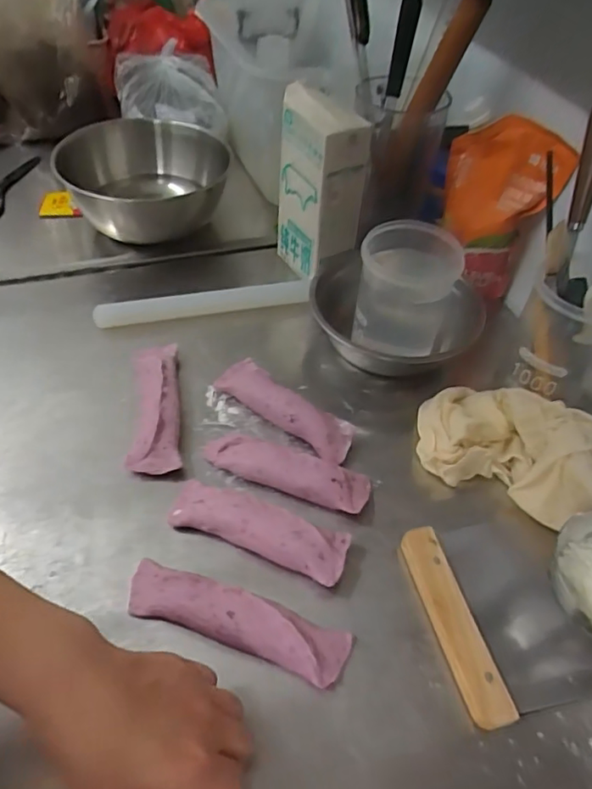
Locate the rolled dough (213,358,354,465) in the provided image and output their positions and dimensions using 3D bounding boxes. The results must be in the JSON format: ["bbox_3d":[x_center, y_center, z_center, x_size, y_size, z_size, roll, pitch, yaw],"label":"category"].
[{"bbox_3d":[-0.011,0.014,0.555,0.157,0.030,0.047,33,55,24],"label":"rolled dough"}]

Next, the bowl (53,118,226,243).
[{"bbox_3d":[-0.192,-0.277,0.752,0.205,0.100,0.215,2,48,-2],"label":"bowl"}]

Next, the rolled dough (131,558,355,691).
[{"bbox_3d":[-0.047,0.168,0.416,0.172,0.031,0.038,16,50,11],"label":"rolled dough"}]

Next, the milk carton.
[{"bbox_3d":[0.029,-0.237,0.647,0.068,0.193,0.106,-19,52,-18],"label":"milk carton"}]

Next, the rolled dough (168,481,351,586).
[{"bbox_3d":[-0.033,0.113,0.466,0.152,0.030,0.042,18,50,13],"label":"rolled dough"}]

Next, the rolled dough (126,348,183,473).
[{"bbox_3d":[-0.141,0.008,0.550,0.047,0.029,0.152,-6,49,-8],"label":"rolled dough"}]

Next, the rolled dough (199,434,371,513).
[{"bbox_3d":[-0.011,0.068,0.506,0.154,0.032,0.041,15,50,11],"label":"rolled dough"}]

